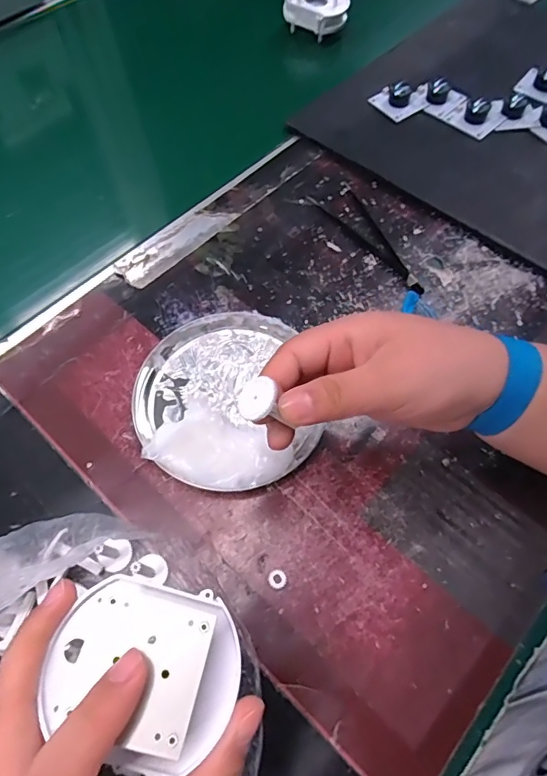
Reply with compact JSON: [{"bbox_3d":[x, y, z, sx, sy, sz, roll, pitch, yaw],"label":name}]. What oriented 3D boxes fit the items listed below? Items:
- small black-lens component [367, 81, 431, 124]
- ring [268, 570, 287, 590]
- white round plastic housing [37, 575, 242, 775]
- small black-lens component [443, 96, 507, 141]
[{"bbox_3d":[0.125,-0.285,0.462,0.044,0.022,0.043,-27,67,-13],"label":"small black-lens component"},{"bbox_3d":[0.002,0.110,0.273,0.010,0.004,0.011,0,63,0],"label":"ring"},{"bbox_3d":[-0.046,0.099,0.171,0.065,0.029,0.056,25,66,12],"label":"white round plastic housing"},{"bbox_3d":[0.193,-0.262,0.446,0.044,0.021,0.047,39,69,17],"label":"small black-lens component"}]

